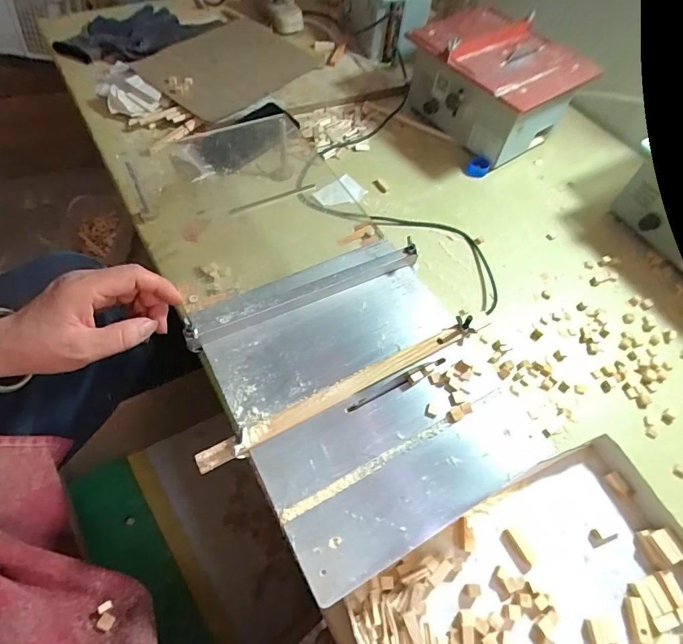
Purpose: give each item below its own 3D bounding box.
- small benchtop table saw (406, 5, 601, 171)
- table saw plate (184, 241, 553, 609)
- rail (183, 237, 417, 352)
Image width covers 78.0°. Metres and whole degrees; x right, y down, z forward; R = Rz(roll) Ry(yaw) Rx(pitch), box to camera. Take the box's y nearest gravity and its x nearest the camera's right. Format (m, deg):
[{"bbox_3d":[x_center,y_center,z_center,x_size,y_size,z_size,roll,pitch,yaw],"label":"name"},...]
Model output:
[{"bbox_3d":[0.232,-0.370,0.680,0.184,0.127,0.229,-30,65,-20],"label":"small benchtop table saw"},{"bbox_3d":[0.015,0.052,0.365,0.232,0.023,0.252,-24,64,-17],"label":"table saw plate"},{"bbox_3d":[-0.030,-0.029,0.405,0.239,0.024,0.014,-23,63,-17],"label":"rail"}]

